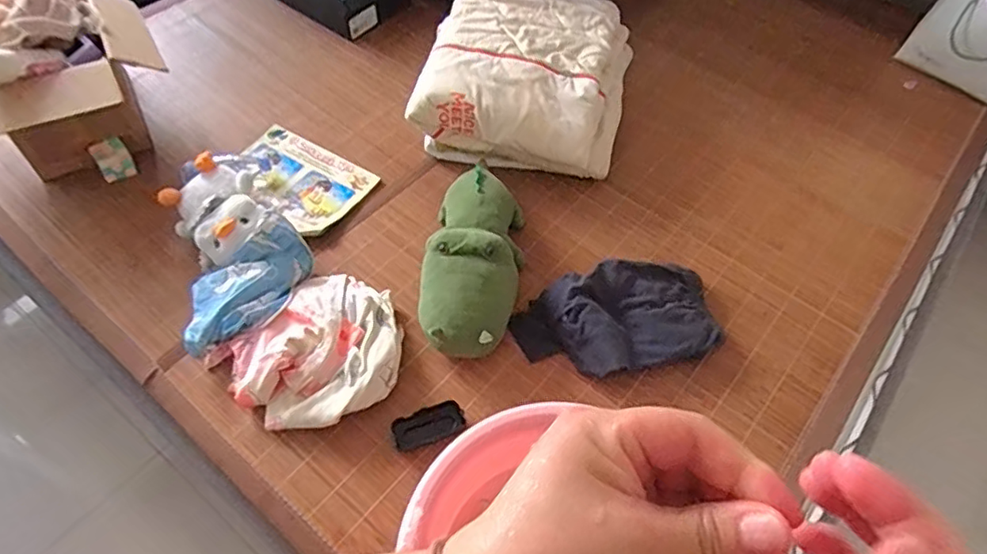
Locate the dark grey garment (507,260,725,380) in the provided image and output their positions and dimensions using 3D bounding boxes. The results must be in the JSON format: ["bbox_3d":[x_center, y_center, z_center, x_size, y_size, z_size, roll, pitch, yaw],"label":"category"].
[{"bbox_3d":[0.211,0.071,1.040,0.334,0.074,0.185,-10,56,-10],"label":"dark grey garment"}]

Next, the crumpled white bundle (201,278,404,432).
[{"bbox_3d":[-0.294,0.123,0.978,0.297,0.078,0.258,-21,59,-16],"label":"crumpled white bundle"}]

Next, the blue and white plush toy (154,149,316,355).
[{"bbox_3d":[-0.461,-0.079,1.089,0.217,0.105,0.423,-18,58,-14],"label":"blue and white plush toy"}]

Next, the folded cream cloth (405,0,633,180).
[{"bbox_3d":[0.072,-0.450,1.343,0.432,0.167,0.483,12,55,6],"label":"folded cream cloth"}]

